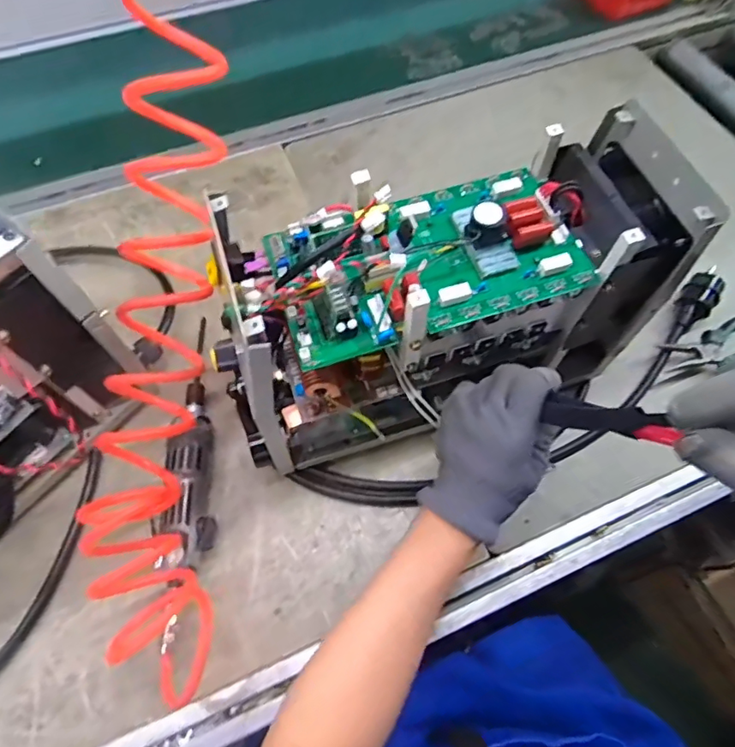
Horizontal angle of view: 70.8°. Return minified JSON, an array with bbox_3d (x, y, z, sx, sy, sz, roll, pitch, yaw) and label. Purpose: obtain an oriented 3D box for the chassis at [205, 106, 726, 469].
[{"bbox_3d":[0.070,-0.066,0.444,0.346,0.196,0.142,-19,66,-10],"label":"chassis"}]

